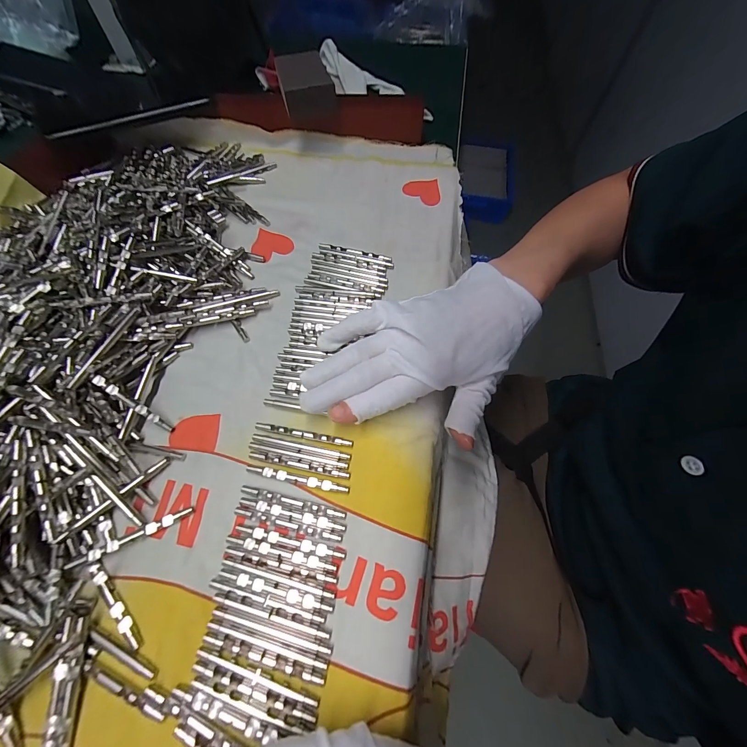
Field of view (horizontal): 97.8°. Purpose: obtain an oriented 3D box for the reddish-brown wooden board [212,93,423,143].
[{"bbox_3d":[-0.057,-0.284,0.362,0.223,0.038,0.033,1,64,-2],"label":"reddish-brown wooden board"}]

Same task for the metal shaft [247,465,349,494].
[{"bbox_3d":[-0.049,0.068,0.211,0.068,0.004,0.006,12,64,4],"label":"metal shaft"}]

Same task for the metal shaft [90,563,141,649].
[{"bbox_3d":[-0.145,0.129,0.183,0.006,0.004,0.053,-41,72,-19],"label":"metal shaft"}]

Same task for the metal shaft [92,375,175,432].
[{"bbox_3d":[-0.162,0.021,0.220,0.058,0.005,0.006,42,66,-15],"label":"metal shaft"}]

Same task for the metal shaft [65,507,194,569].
[{"bbox_3d":[-0.144,0.098,0.196,0.066,0.008,0.006,-24,67,-13],"label":"metal shaft"}]

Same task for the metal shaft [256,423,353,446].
[{"bbox_3d":[-0.048,0.041,0.223,0.068,0.004,0.005,10,64,3],"label":"metal shaft"}]

